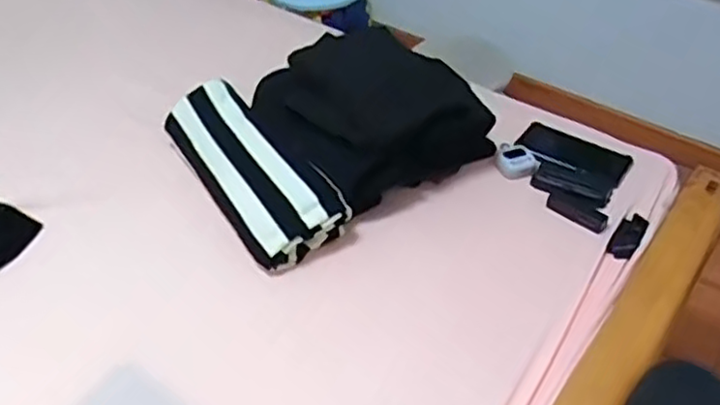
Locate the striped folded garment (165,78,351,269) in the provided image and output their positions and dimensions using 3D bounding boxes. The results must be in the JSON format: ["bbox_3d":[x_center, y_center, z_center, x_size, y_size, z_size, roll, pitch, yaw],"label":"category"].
[{"bbox_3d":[-0.163,-0.045,0.967,0.123,0.088,0.340,-26,49,-27],"label":"striped folded garment"}]

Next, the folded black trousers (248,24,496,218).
[{"bbox_3d":[0.006,-0.139,1.019,0.283,0.117,0.274,-25,49,-27],"label":"folded black trousers"}]

